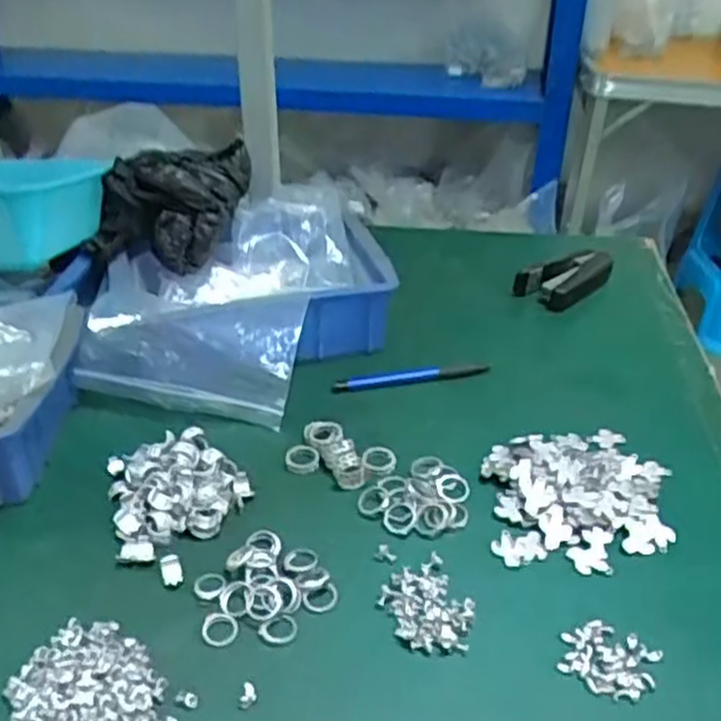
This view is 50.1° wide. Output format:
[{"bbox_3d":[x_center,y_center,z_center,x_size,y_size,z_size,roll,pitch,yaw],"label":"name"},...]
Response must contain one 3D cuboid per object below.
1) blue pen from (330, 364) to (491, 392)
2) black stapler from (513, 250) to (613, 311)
[{"bbox_3d":[0.045,0.015,0.685,0.142,0.012,0.012,-6,34,-10],"label":"blue pen"},{"bbox_3d":[0.225,-0.098,0.841,0.124,0.033,0.070,-27,42,-36],"label":"black stapler"}]

